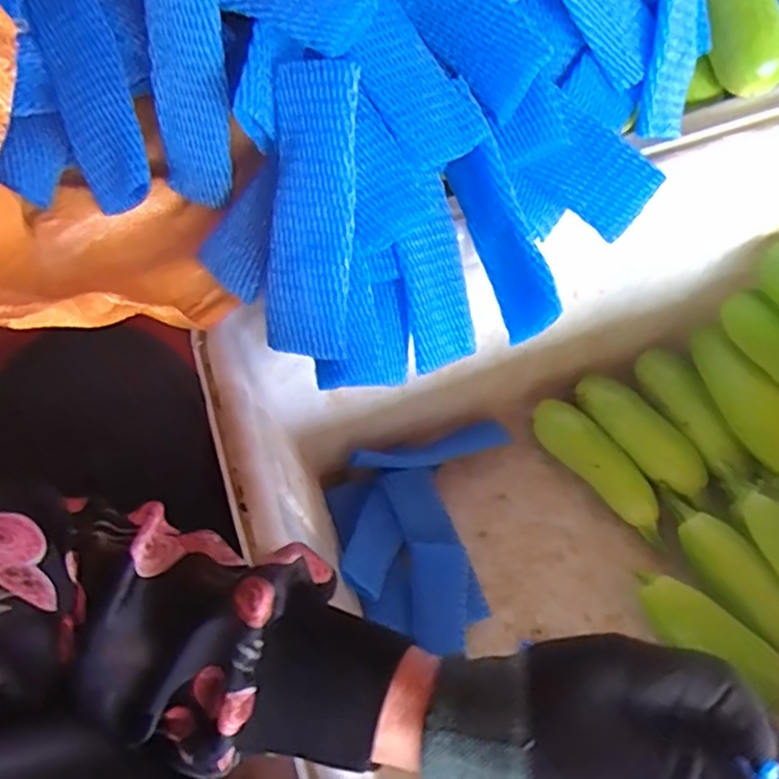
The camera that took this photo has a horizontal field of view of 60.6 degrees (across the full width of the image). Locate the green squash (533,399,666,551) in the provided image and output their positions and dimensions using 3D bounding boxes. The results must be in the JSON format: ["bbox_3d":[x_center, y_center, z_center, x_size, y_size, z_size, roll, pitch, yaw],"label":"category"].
[{"bbox_3d":[0.239,0.094,0.760,0.054,0.061,0.196,-40,69,-15],"label":"green squash"}]

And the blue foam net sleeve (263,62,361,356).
[{"bbox_3d":[-0.053,-0.114,0.440,0.056,0.018,0.184,6,103,6],"label":"blue foam net sleeve"}]

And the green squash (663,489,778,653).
[{"bbox_3d":[0.368,0.198,0.711,0.051,0.054,0.210,-28,66,-10],"label":"green squash"}]

